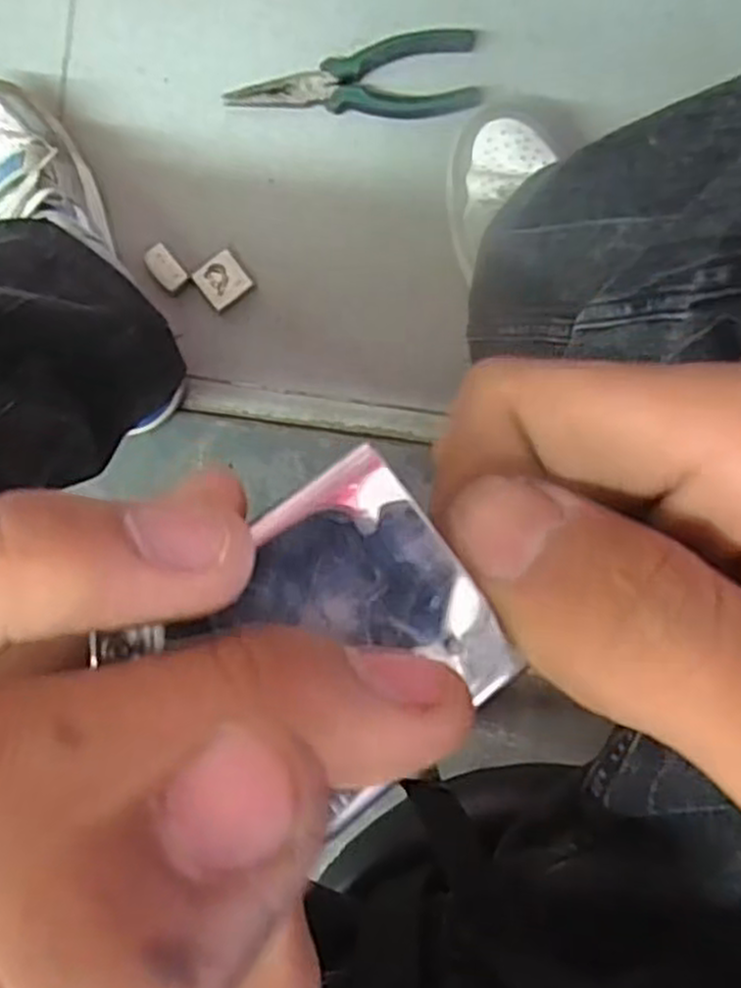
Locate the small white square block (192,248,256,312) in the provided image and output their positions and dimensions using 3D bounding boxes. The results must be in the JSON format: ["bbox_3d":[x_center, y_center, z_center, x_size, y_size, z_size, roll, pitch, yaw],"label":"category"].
[{"bbox_3d":[-0.116,-0.168,0.618,0.036,0.008,0.038,-39,88,7],"label":"small white square block"}]

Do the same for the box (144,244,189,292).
[{"bbox_3d":[-0.161,-0.177,0.618,0.021,0.012,0.036,-40,88,7],"label":"box"}]

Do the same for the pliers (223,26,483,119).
[{"bbox_3d":[-0.013,-0.326,0.600,0.188,0.012,0.068,3,93,7],"label":"pliers"}]

